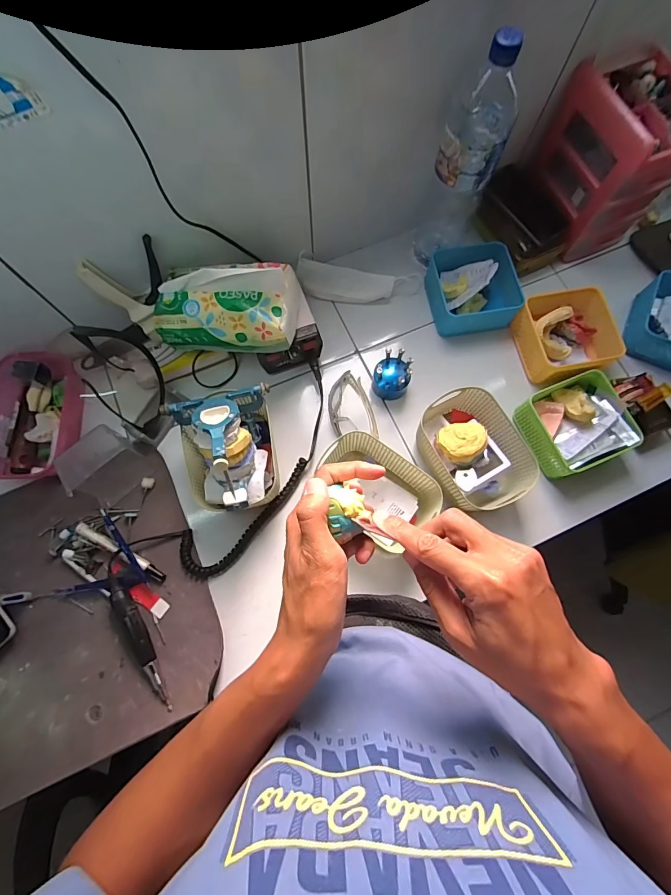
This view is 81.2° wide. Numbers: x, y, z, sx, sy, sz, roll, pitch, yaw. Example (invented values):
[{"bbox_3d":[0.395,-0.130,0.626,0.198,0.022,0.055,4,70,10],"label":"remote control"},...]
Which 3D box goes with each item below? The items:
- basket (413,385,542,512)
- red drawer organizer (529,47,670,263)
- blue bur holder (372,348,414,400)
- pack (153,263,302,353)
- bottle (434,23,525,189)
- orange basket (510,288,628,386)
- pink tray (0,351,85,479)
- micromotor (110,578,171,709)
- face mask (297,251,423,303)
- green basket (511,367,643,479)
[{"bbox_3d":[0.198,0.007,0.582,0.125,0.086,0.174,-28,77,-8],"label":"basket"},{"bbox_3d":[0.446,-0.471,0.646,0.142,0.190,0.184,-23,77,-7],"label":"red drawer organizer"},{"bbox_3d":[0.091,-0.117,0.634,0.059,0.058,0.064,5,75,1],"label":"blue bur holder"},{"bbox_3d":[-0.153,-0.209,0.559,0.198,0.071,0.120,3,75,0],"label":"pack"},{"bbox_3d":[0.185,-0.414,0.497,0.081,0.148,0.066,19,76,4],"label":"bottle"},{"bbox_3d":[0.380,-0.187,0.649,0.136,0.058,0.144,-16,76,-5],"label":"orange basket"},{"bbox_3d":[-0.461,-0.048,0.601,0.137,0.061,0.193,-5,75,-2],"label":"pink tray"},{"bbox_3d":[-0.266,0.264,0.535,0.024,0.032,0.188,-29,77,-8],"label":"micromotor"},{"bbox_3d":[0.043,-0.294,0.685,0.214,0.027,0.067,5,75,1],"label":"face mask"},{"bbox_3d":[0.372,-0.036,0.610,0.135,0.058,0.133,-23,76,-6],"label":"green basket"}]

